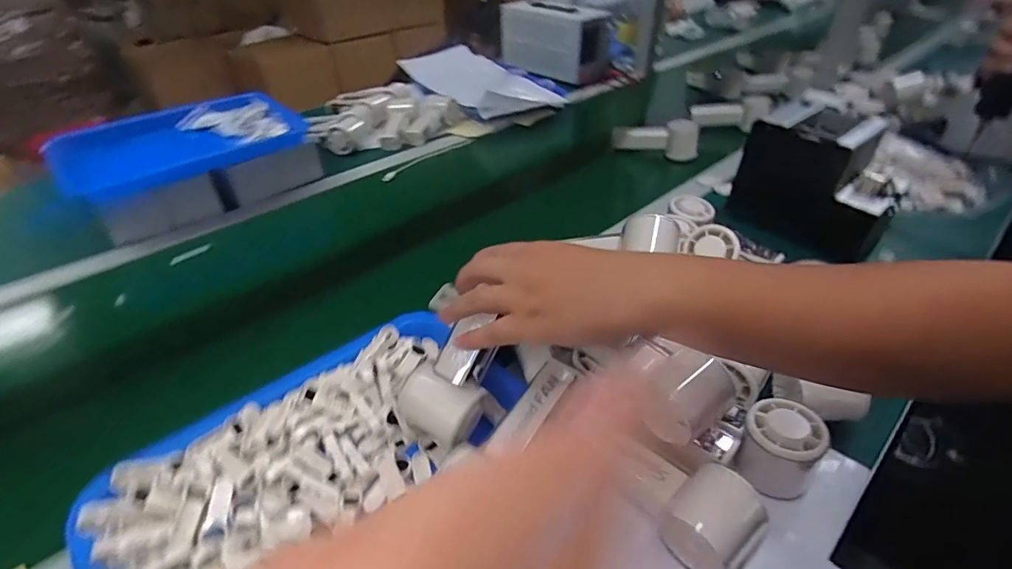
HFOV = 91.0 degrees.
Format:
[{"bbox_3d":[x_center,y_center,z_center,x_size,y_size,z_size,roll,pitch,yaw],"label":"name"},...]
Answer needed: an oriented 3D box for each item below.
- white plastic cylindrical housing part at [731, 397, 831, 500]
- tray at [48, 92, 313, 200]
[{"bbox_3d":[0.219,0.135,0.403,0.054,0.065,0.054,0,38,0],"label":"white plastic cylindrical housing part"},{"bbox_3d":[-0.500,-0.235,0.800,0.326,0.035,0.208,-28,45,-31],"label":"tray"}]

